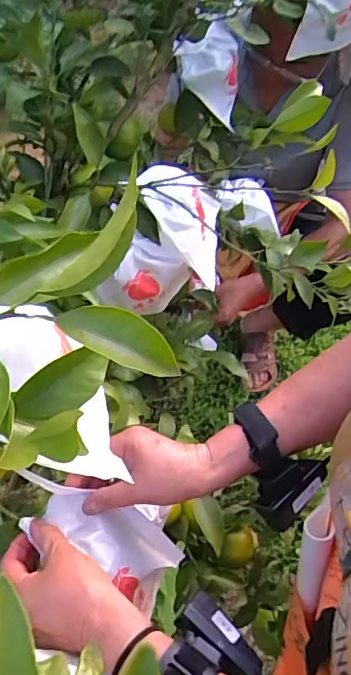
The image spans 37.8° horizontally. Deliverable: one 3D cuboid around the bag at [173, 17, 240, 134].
[{"bbox_3d":[0.059,-0.372,0.729,0.055,0.168,0.086,33,88,23],"label":"bag"}]

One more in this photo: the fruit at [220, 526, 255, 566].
[{"bbox_3d":[0.089,0.299,0.728,0.047,0.042,0.051,12,54,10],"label":"fruit"}]

